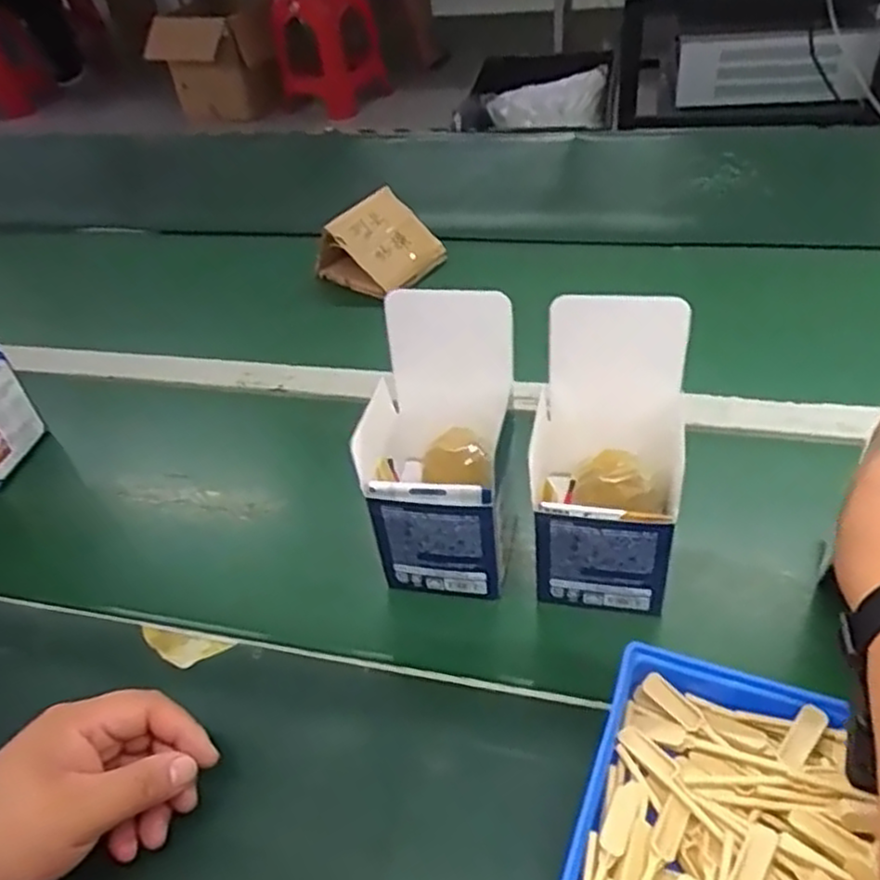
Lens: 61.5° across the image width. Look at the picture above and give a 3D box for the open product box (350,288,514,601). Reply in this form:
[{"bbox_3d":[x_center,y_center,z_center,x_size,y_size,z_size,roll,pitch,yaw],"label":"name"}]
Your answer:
[{"bbox_3d":[0.002,0.004,0.478,0.097,0.170,0.104,-1,43,7],"label":"open product box"}]

